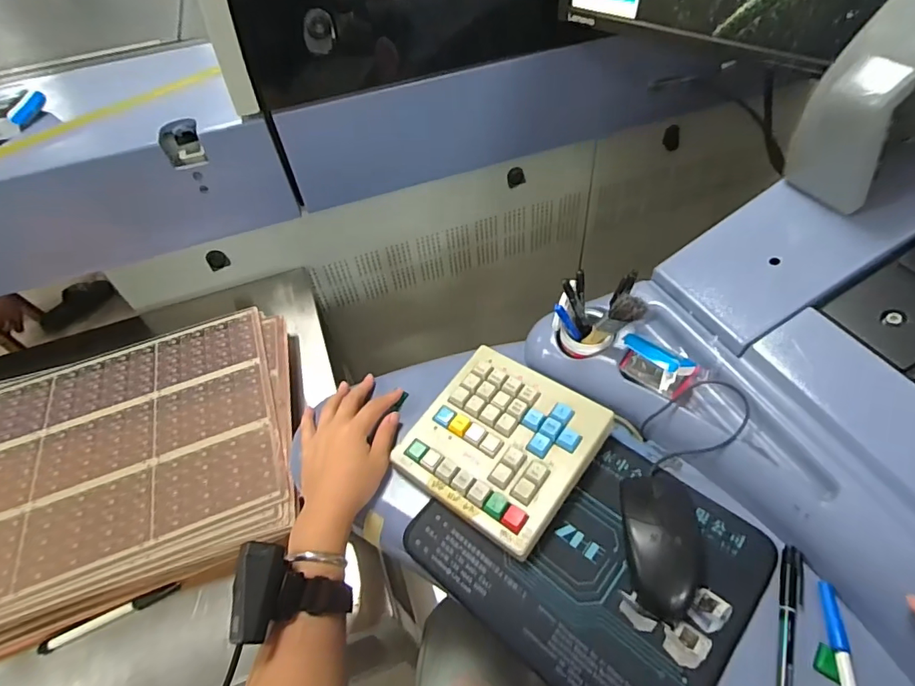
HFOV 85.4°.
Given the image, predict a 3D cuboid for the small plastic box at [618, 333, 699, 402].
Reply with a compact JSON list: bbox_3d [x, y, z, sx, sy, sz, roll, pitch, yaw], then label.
[{"bbox_3d":[0.191,0.022,0.473,0.070,0.036,0.041,28,58,26],"label":"small plastic box"}]

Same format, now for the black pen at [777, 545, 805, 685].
[{"bbox_3d":[0.248,0.222,0.369,0.017,0.010,0.140,16,53,19],"label":"black pen"}]

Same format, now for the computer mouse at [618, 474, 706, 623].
[{"bbox_3d":[0.172,0.165,0.408,0.065,0.029,0.105,1,50,7],"label":"computer mouse"}]

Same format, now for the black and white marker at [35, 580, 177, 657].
[{"bbox_3d":[-0.372,0.295,0.534,0.138,0.011,0.011,-22,51,-12],"label":"black and white marker"}]

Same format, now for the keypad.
[{"bbox_3d":[0.042,0.090,0.478,0.160,0.029,0.162,30,59,27],"label":"keypad"}]

